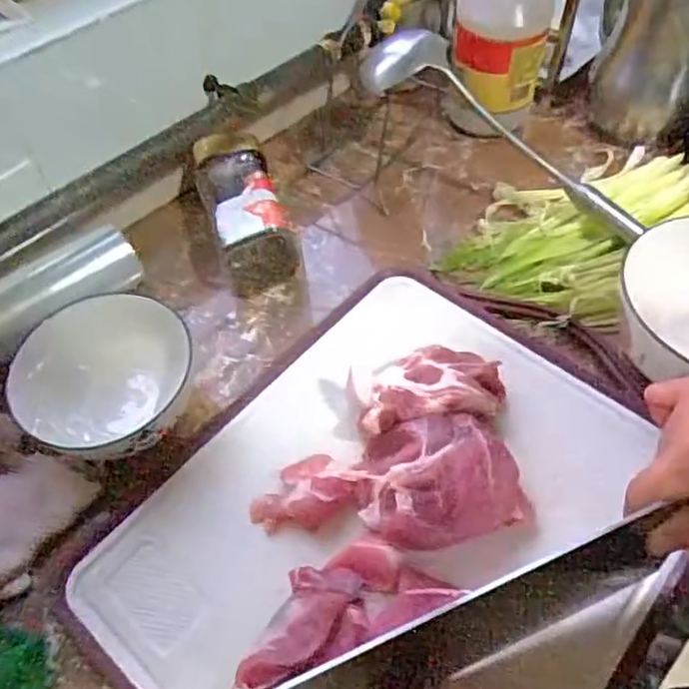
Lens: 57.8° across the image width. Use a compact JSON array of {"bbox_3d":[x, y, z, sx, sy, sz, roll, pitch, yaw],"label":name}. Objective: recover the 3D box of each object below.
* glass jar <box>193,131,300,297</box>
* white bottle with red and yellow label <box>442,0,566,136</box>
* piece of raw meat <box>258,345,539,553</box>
[{"bbox_3d":[-0.089,-0.121,0.563,0.060,0.068,0.156,-16,56,-9],"label":"glass jar"},{"bbox_3d":[0.154,-0.313,0.598,0.098,0.218,0.112,12,56,10],"label":"white bottle with red and yellow label"},{"bbox_3d":[0.027,0.074,0.419,0.170,0.049,0.131,-6,54,0],"label":"piece of raw meat"}]

